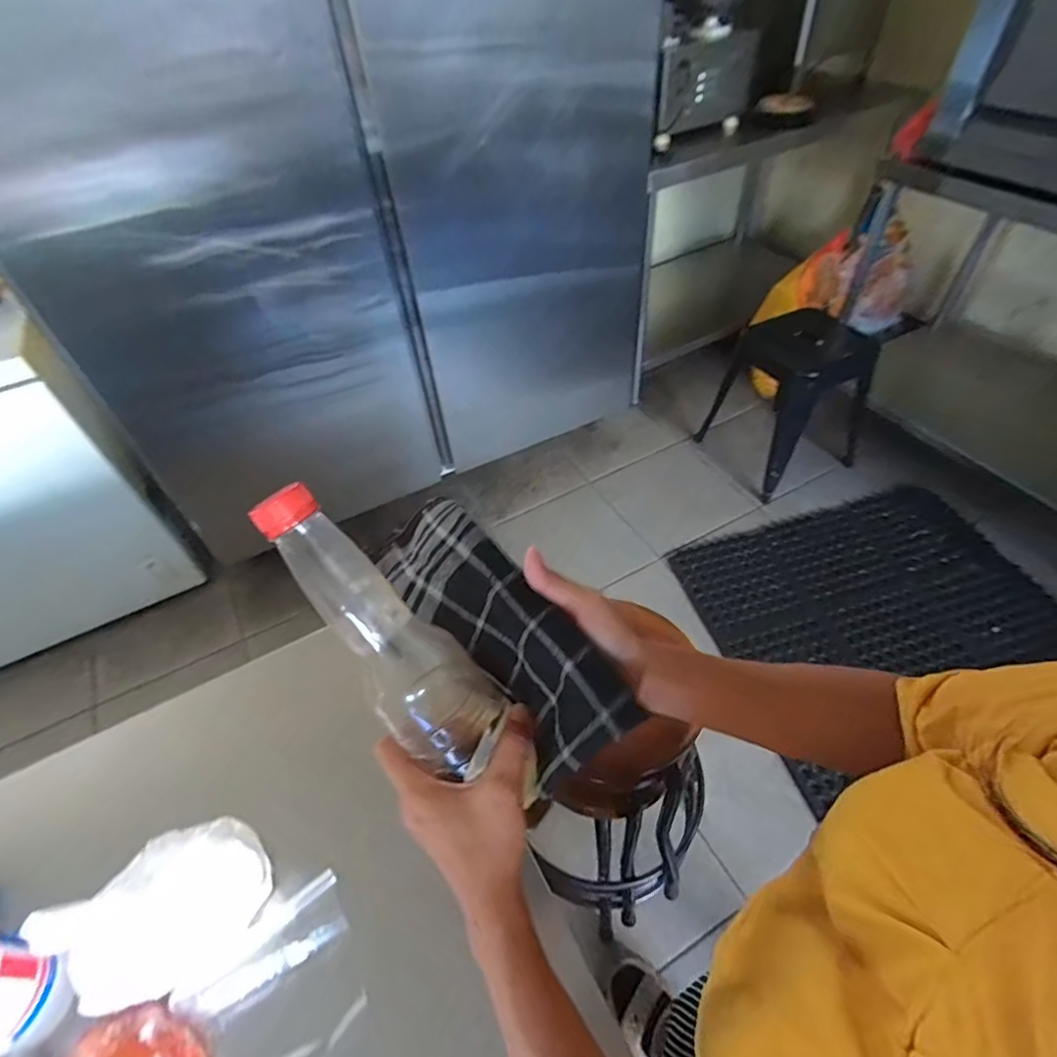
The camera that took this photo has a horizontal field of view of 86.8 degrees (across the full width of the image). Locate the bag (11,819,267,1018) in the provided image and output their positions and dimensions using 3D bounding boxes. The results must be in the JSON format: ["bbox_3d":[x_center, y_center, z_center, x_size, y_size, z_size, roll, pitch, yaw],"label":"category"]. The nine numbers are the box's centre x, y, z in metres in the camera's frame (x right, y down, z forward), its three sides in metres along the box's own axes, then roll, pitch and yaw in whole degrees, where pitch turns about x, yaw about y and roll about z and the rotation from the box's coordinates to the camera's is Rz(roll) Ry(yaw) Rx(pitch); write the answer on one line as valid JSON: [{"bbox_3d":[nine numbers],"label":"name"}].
[{"bbox_3d":[-0.277,0.279,0.420,0.125,0.101,0.080,-33,55,-22],"label":"bag"}]

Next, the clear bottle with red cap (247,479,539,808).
[{"bbox_3d":[-0.077,0.076,0.340,0.062,0.232,0.068,-2,39,48],"label":"clear bottle with red cap"}]

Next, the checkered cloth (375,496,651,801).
[{"bbox_3d":[-0.023,0.059,0.367,0.215,0.034,0.078,42,103,28],"label":"checkered cloth"}]

